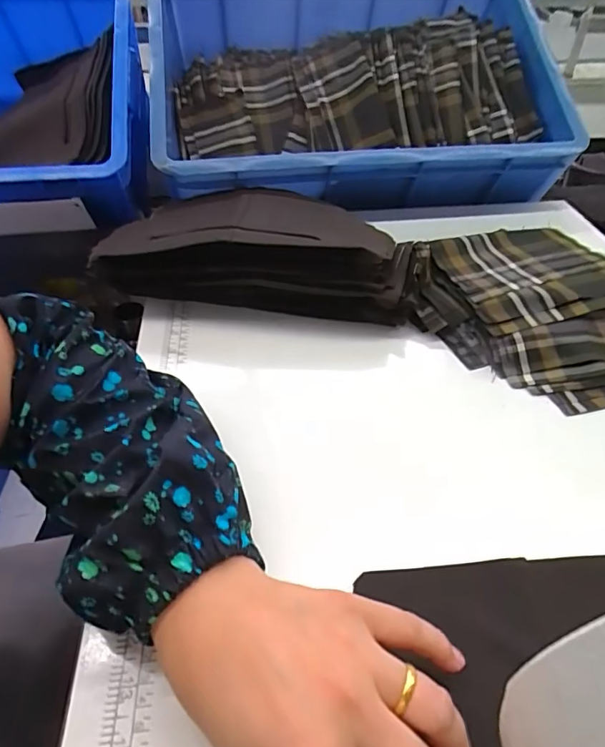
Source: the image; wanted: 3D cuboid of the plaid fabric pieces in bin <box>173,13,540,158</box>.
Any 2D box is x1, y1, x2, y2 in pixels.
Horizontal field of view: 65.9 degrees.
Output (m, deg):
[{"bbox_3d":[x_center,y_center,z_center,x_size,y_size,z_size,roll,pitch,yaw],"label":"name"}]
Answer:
[{"bbox_3d":[0.078,-0.364,0.607,0.465,0.107,0.232,-15,48,-15],"label":"plaid fabric pieces in bin"}]

